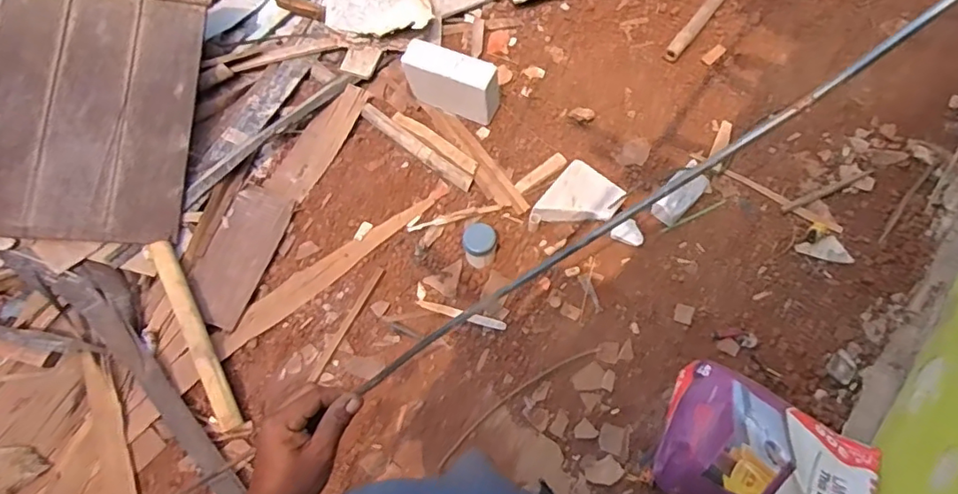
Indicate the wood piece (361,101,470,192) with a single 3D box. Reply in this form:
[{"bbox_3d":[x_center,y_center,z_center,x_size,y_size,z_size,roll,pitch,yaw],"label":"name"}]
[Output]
[{"bbox_3d":[-0.204,-0.325,1.792,0.445,0.019,0.058,38,74,13],"label":"wood piece"}]

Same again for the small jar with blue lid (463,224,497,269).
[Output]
[{"bbox_3d":[0.002,-0.002,1.612,0.096,0.099,0.102,0,67,0],"label":"small jar with blue lid"}]

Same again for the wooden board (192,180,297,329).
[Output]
[{"bbox_3d":[-0.711,0.018,1.653,0.187,0.028,0.428,15,64,4],"label":"wooden board"}]

